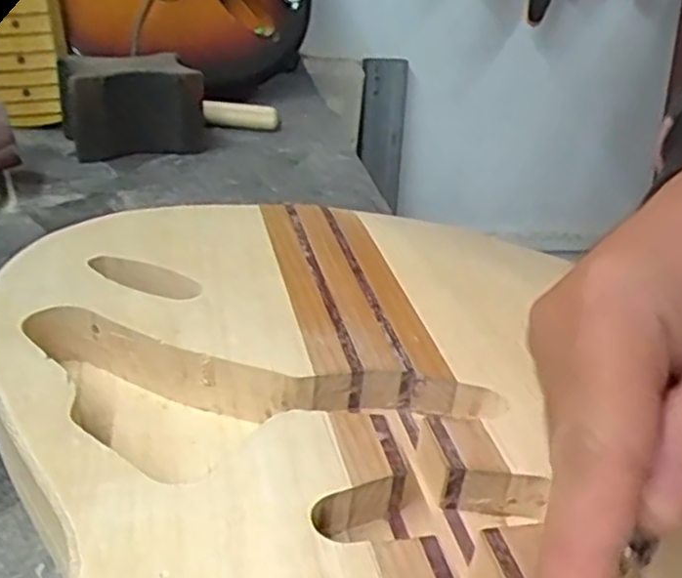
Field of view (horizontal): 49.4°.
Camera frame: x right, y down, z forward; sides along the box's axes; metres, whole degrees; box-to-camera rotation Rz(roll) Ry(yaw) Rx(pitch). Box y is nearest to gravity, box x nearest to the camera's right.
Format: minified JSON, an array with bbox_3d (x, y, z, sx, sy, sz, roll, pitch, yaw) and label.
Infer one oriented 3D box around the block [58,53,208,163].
[{"bbox_3d":[-0.149,-0.135,0.547,0.107,0.068,0.062,-6,31,-23],"label":"block"}]

